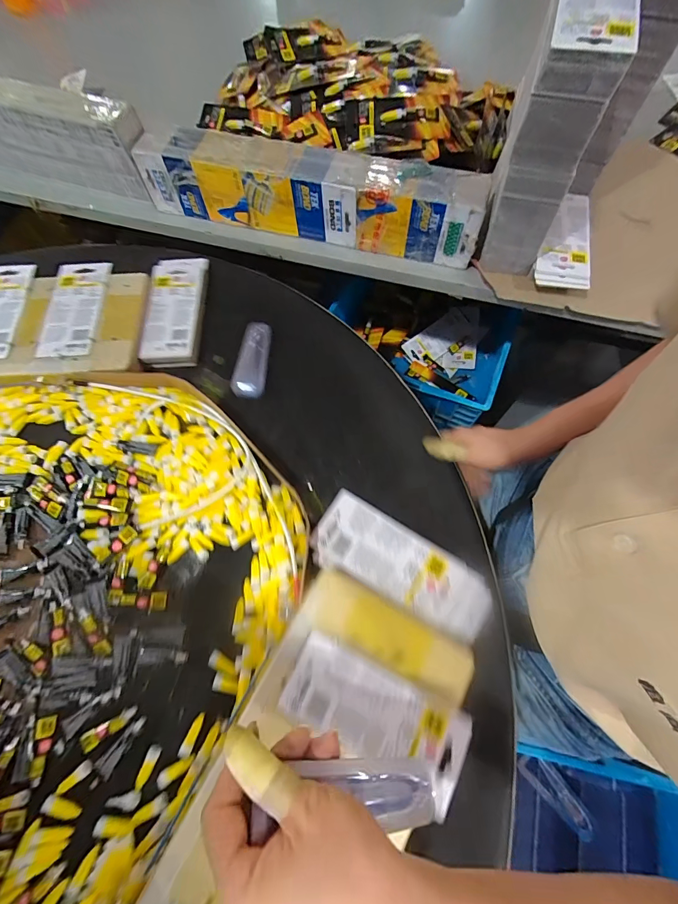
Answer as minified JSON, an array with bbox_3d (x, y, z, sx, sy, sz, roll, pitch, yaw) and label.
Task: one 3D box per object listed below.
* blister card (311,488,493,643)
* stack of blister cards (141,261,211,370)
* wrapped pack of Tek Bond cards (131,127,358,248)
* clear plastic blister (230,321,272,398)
[{"bbox_3d":[0.064,0.119,0.396,0.194,0.014,0.079,30,73,13],"label":"blister card"},{"bbox_3d":[-0.233,-0.211,0.540,0.079,0.019,0.190,-5,69,1],"label":"stack of blister cards"},{"bbox_3d":[-0.131,-0.404,0.572,0.342,0.092,0.085,15,71,8],"label":"wrapped pack of Tek Bond cards"},{"bbox_3d":[-0.114,-0.126,0.507,0.041,0.012,0.111,7,70,5],"label":"clear plastic blister"}]

